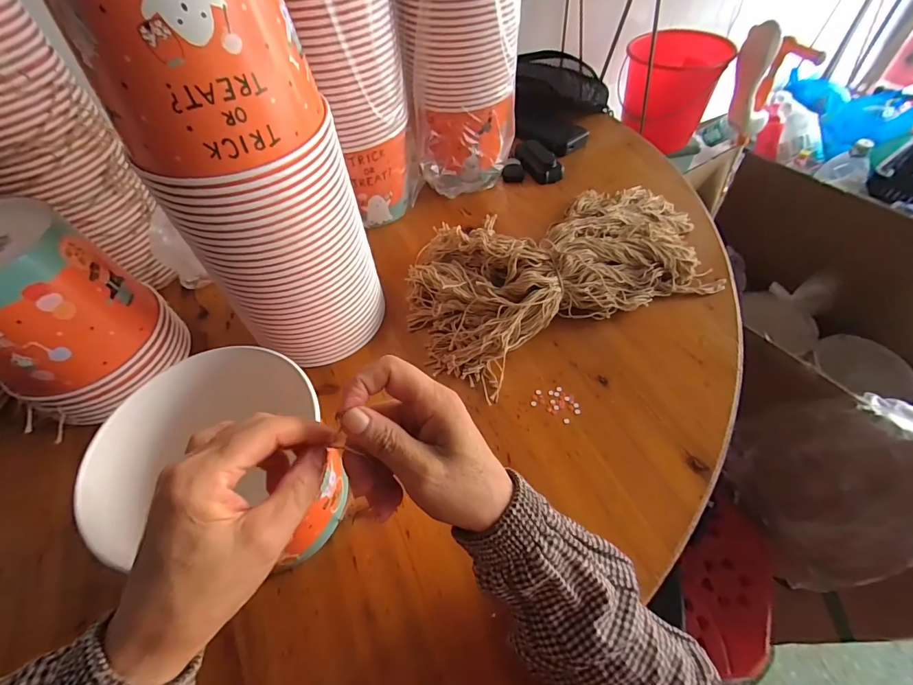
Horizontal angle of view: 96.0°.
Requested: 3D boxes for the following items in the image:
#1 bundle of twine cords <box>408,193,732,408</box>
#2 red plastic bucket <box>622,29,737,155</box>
[{"bbox_3d":[0.130,-0.106,0.528,0.394,0.070,0.223,-24,55,-13],"label":"bundle of twine cords"},{"bbox_3d":[0.706,-0.853,1.379,0.294,0.288,0.295,16,56,16],"label":"red plastic bucket"}]

